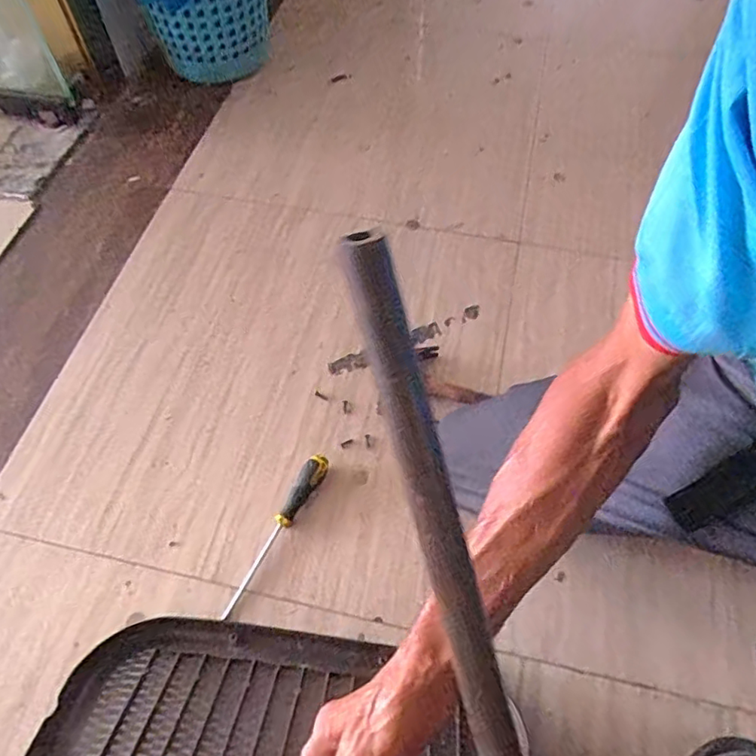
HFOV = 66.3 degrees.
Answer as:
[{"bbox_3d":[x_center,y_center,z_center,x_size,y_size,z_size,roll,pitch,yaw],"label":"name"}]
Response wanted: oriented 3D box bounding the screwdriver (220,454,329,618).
[{"bbox_3d":[-0.117,0.174,0.662,0.029,0.021,0.202,26,63,15],"label":"screwdriver"}]

